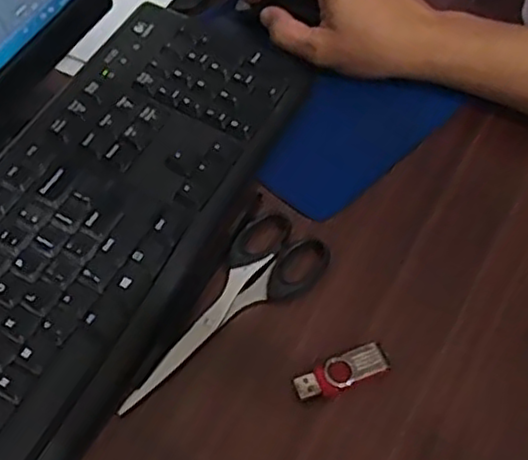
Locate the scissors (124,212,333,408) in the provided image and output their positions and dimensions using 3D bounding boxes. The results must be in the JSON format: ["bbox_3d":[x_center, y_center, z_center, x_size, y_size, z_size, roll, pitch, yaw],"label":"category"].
[{"bbox_3d":[-0.027,0.047,0.417,0.056,0.008,0.152,42,66,18],"label":"scissors"}]

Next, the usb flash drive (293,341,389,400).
[{"bbox_3d":[0.043,0.079,0.389,0.052,0.005,0.018,-21,64,-15],"label":"usb flash drive"}]

